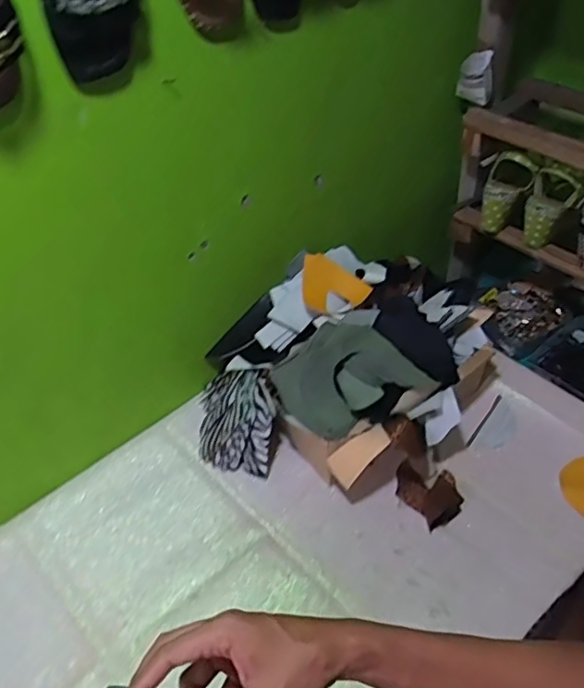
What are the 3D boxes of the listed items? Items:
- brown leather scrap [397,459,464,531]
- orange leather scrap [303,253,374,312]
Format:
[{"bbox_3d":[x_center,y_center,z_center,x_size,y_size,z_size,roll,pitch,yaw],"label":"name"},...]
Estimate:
[{"bbox_3d":[0.204,0.215,0.905,0.079,0.015,0.106,-28,49,-22],"label":"brown leather scrap"},{"bbox_3d":[0.062,-0.092,0.973,0.114,0.030,0.077,34,89,10],"label":"orange leather scrap"}]

